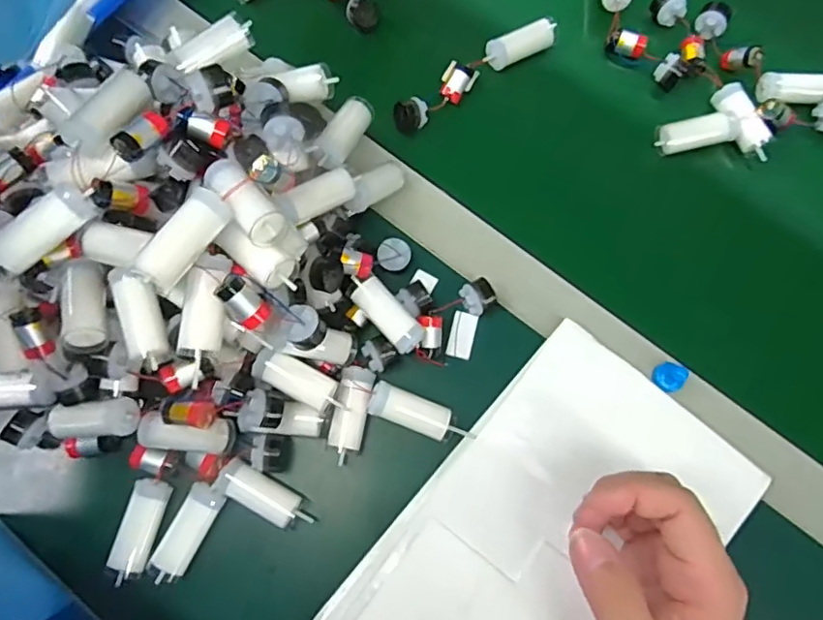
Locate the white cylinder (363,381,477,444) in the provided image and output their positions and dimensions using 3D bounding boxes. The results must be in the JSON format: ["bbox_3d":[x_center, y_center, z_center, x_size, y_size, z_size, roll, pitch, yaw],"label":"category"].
[{"bbox_3d":[0.007,0.064,0.344,0.068,0.015,0.020,25,75,-12],"label":"white cylinder"}]

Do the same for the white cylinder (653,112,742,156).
[{"bbox_3d":[0.201,-0.125,0.407,0.054,0.020,0.021,-12,94,6],"label":"white cylinder"}]

